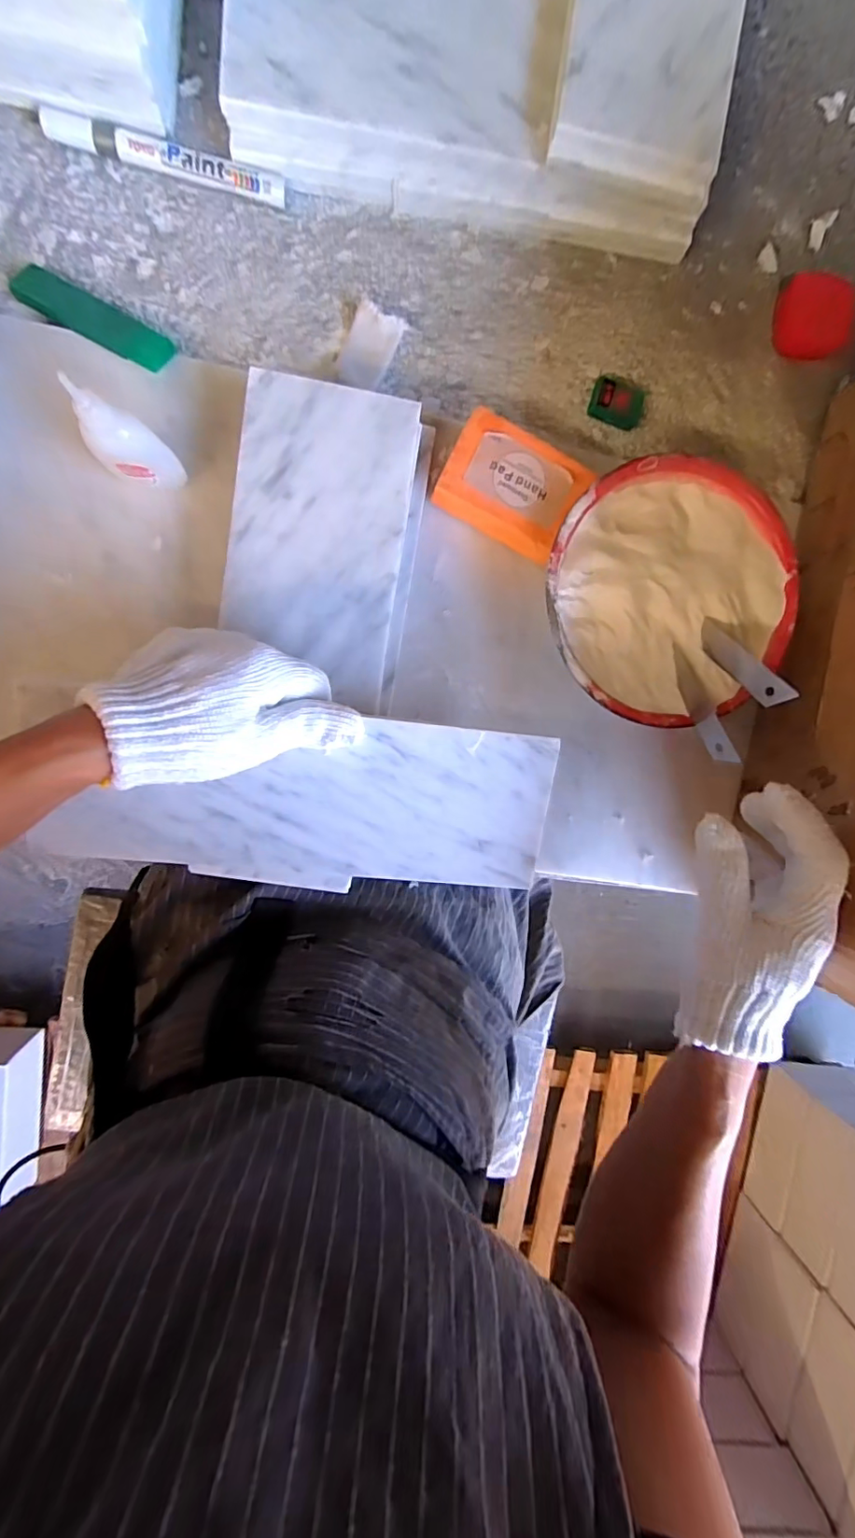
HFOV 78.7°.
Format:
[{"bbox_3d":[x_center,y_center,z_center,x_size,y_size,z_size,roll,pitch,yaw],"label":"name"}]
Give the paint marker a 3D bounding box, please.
[{"bbox_3d":[-0.164,-0.386,0.332,0.144,0.017,0.015,10,92,-6],"label":"paint marker"}]

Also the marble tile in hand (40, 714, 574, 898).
[{"bbox_3d":[-0.069,0.023,0.316,0.282,0.014,0.113,5,107,-6],"label":"marble tile in hand"}]

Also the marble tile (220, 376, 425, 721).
[{"bbox_3d":[-0.067,-0.139,0.322,0.104,0.010,0.183,9,94,-5],"label":"marble tile"}]

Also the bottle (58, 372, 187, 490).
[{"bbox_3d":[-0.171,-0.184,0.296,0.035,0.090,0.020,3,93,-6],"label":"bottle"}]

